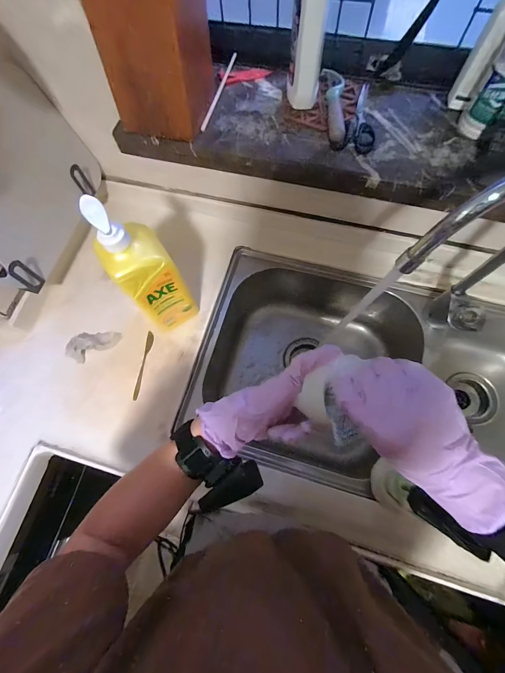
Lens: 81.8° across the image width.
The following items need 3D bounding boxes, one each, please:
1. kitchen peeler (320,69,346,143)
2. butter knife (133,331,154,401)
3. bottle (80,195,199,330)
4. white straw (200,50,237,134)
[{"bbox_3d":[0.128,-0.367,0.463,0.034,0.030,0.161,3,71,4],"label":"kitchen peeler"},{"bbox_3d":[-0.209,0.055,0.564,0.015,0.006,0.134,7,72,5],"label":"butter knife"},{"bbox_3d":[-0.166,-0.100,0.458,0.080,0.288,0.081,-36,73,-9],"label":"bottle"},{"bbox_3d":[-0.058,-0.426,0.505,0.009,0.009,0.199,12,72,7],"label":"white straw"}]

